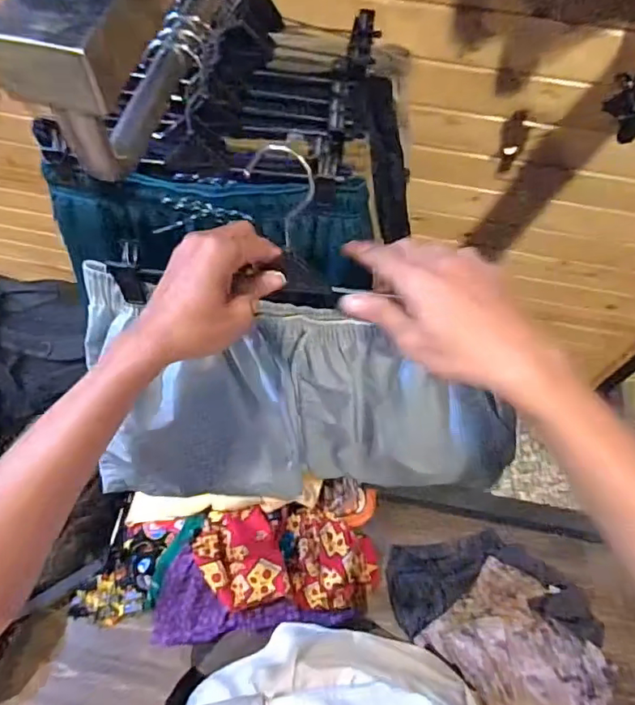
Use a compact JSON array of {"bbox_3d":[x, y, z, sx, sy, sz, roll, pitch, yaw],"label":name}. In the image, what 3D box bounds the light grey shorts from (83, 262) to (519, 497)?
[{"bbox_3d":[-0.057,0.075,0.605,0.440,0.388,0.090,3,63,0],"label":"light grey shorts"}]

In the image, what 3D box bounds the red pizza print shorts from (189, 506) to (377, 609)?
[{"bbox_3d":[-0.046,0.506,1.310,0.508,0.094,0.231,17,59,-27],"label":"red pizza print shorts"}]

